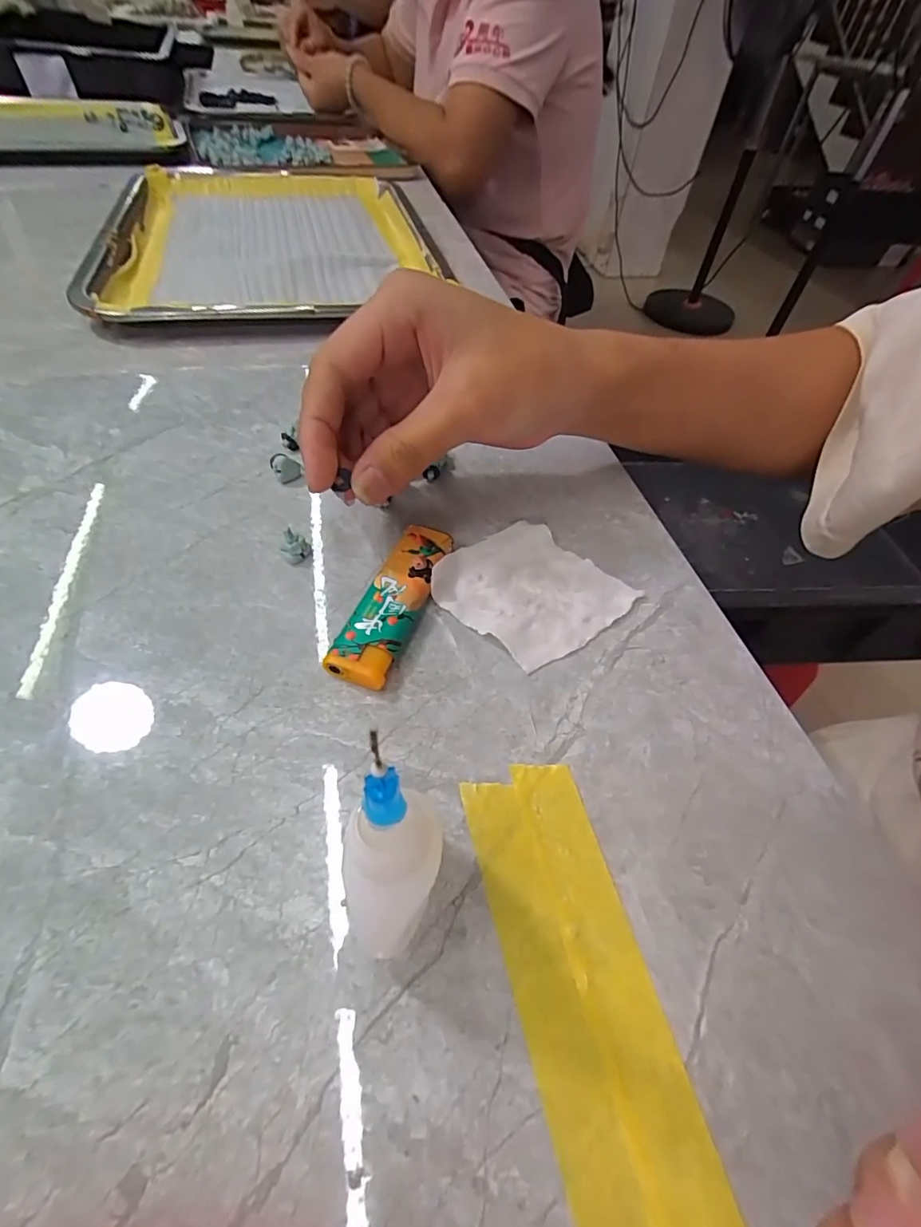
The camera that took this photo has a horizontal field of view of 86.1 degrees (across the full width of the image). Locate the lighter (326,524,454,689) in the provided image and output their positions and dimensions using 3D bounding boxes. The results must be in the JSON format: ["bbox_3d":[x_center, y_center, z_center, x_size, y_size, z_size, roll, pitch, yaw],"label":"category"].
[{"bbox_3d":[-0.025,-0.005,0.196,0.022,0.011,0.077,18,53,8],"label":"lighter"}]

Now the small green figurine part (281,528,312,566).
[{"bbox_3d":[-0.070,-0.027,0.208,0.009,0.012,0.009,8,52,1],"label":"small green figurine part"}]

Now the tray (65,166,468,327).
[{"bbox_3d":[-0.166,-0.335,0.435,0.258,0.019,0.375,-9,54,-13],"label":"tray"}]

